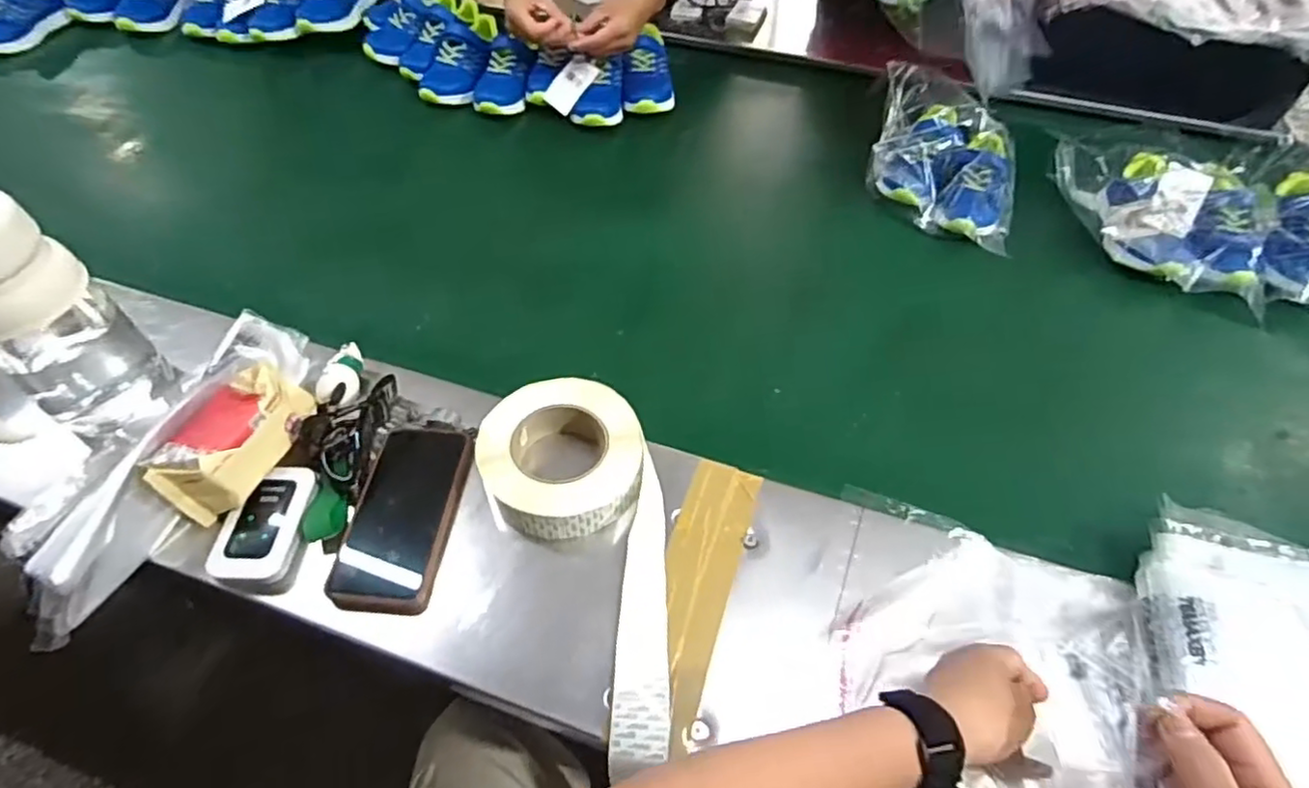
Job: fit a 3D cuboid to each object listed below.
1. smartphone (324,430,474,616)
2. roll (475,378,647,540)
[{"bbox_3d":[-0.210,0.098,0.549,0.083,0.011,0.166,2,53,2],"label":"smartphone"},{"bbox_3d":[-0.079,0.054,0.567,0.132,0.048,0.135,0,53,0],"label":"roll"}]

